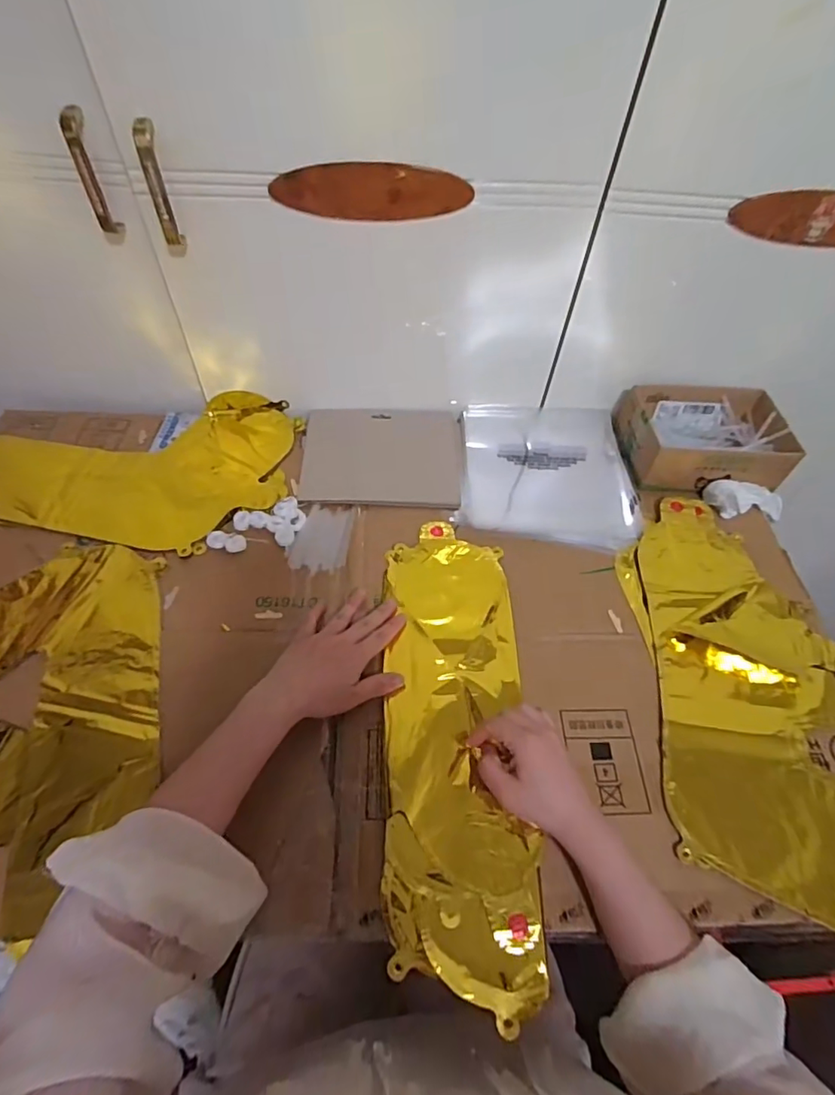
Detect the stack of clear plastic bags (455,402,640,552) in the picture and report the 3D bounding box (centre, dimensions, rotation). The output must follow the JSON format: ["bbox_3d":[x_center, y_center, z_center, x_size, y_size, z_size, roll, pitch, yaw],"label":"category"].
[{"bbox_3d":[0.164,-0.103,0.665,0.217,0.021,0.214,9,54,3],"label":"stack of clear plastic bags"}]

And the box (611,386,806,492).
[{"bbox_3d":[0.361,-0.141,0.675,0.187,0.063,0.130,4,54,0],"label":"box"}]

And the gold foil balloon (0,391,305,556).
[{"bbox_3d":[-0.358,-0.106,0.642,0.396,0.007,0.248,3,54,-1],"label":"gold foil balloon"}]

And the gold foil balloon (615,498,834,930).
[{"bbox_3d":[0.325,0.129,0.514,0.217,0.015,0.421,0,54,-3],"label":"gold foil balloon"}]

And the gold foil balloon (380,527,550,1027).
[{"bbox_3d":[0.035,0.156,0.496,0.128,0.013,0.416,1,56,-3],"label":"gold foil balloon"}]

